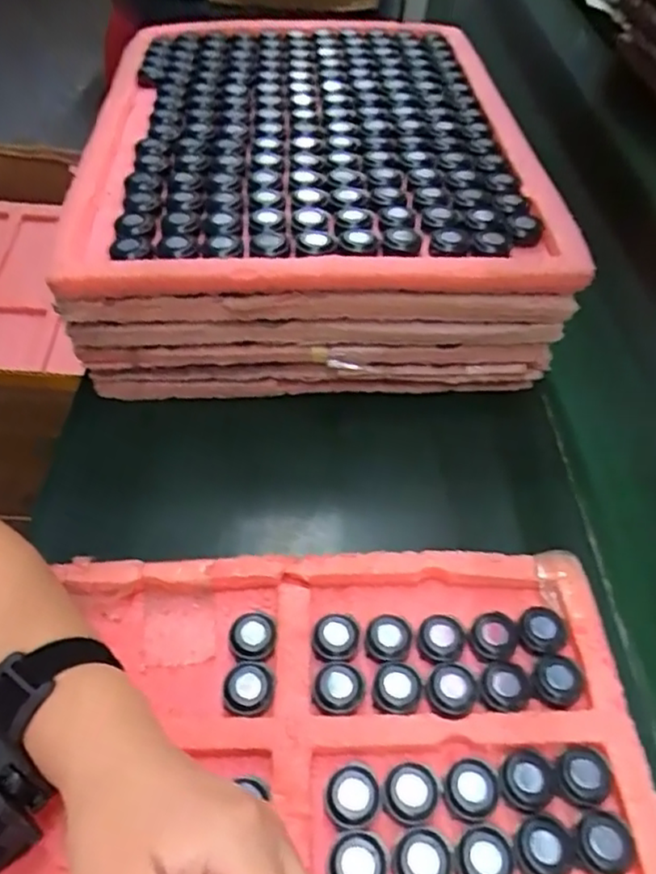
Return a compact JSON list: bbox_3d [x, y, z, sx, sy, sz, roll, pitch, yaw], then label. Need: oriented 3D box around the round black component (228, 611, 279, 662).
[{"bbox_3d":[-0.045,0.122,0.388,0.027,0.014,0.028,3,48,-4],"label":"round black component"}]

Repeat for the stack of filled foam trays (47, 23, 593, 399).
[{"bbox_3d":[-0.023,-0.257,0.647,0.373,0.141,0.506,0,49,-6],"label":"stack of filled foam trays"}]

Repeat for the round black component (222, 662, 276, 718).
[{"bbox_3d":[-0.046,0.144,0.368,0.030,0.006,0.028,3,48,-4],"label":"round black component"}]

